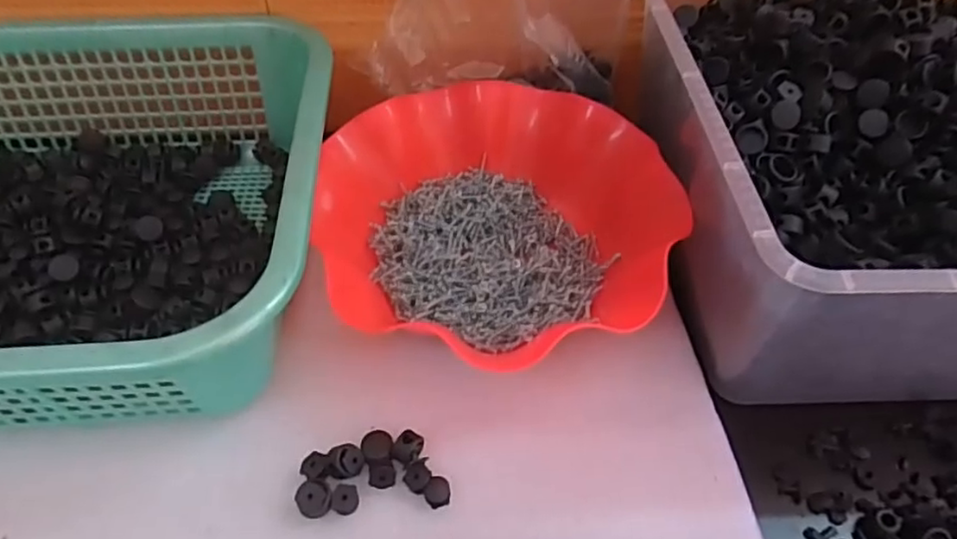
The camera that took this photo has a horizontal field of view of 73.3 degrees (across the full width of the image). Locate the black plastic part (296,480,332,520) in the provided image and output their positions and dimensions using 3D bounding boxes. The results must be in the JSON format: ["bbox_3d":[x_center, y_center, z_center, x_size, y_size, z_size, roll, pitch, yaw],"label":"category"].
[{"bbox_3d":[-0.081,0.113,0.318,0.017,0.010,0.018,1,50,-1],"label":"black plastic part"}]

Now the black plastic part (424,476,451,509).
[{"bbox_3d":[-0.021,0.112,0.324,0.012,0.005,0.015,0,50,-2],"label":"black plastic part"}]

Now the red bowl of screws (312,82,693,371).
[{"bbox_3d":[0.007,-0.033,0.401,0.208,0.058,0.214,1,50,-1],"label":"red bowl of screws"}]

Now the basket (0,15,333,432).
[{"bbox_3d":[-0.280,-0.041,0.374,0.381,0.097,0.286,-3,50,-5],"label":"basket"}]

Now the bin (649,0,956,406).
[{"bbox_3d":[0.253,-0.073,0.399,0.284,0.135,0.296,0,50,-2],"label":"bin"}]

